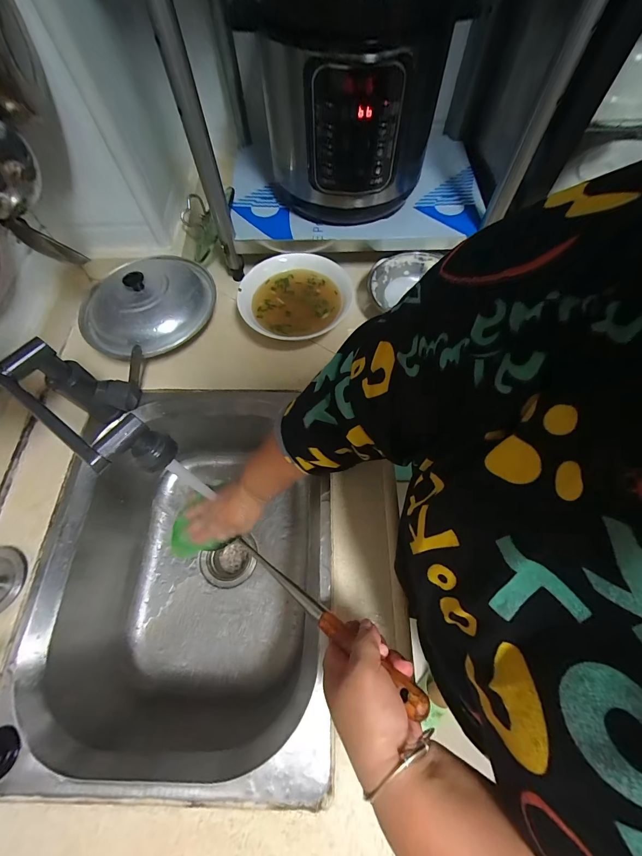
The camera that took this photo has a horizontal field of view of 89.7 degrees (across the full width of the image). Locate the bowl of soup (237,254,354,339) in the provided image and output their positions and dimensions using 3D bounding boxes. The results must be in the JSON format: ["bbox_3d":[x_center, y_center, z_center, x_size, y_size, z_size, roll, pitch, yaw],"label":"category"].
[{"bbox_3d":[-0.040,-0.230,0.581,0.203,0.054,0.178,-30,67,-11],"label":"bowl of soup"}]

